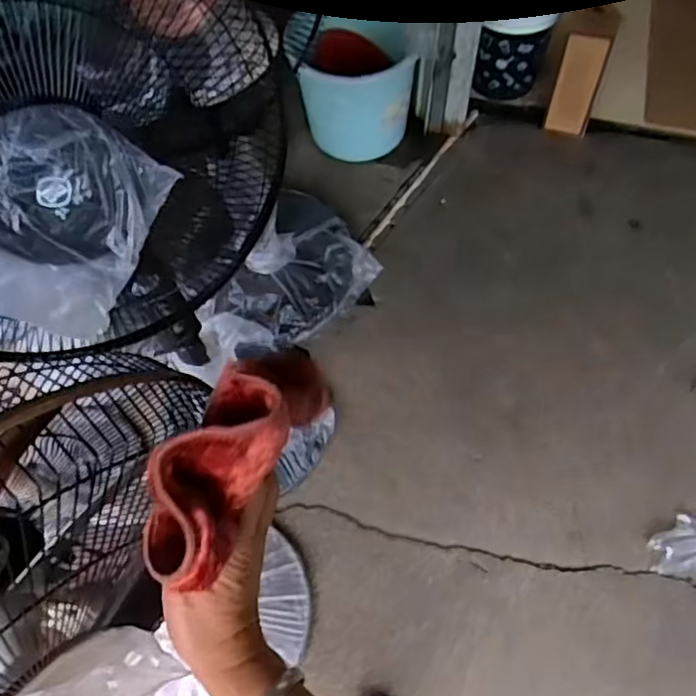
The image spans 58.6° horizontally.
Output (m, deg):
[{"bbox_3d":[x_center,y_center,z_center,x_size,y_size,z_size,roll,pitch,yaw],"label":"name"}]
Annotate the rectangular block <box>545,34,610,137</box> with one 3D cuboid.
[{"bbox_3d":[0.585,-0.662,1.590,0.106,0.263,0.033,7,51,8],"label":"rectangular block"}]

